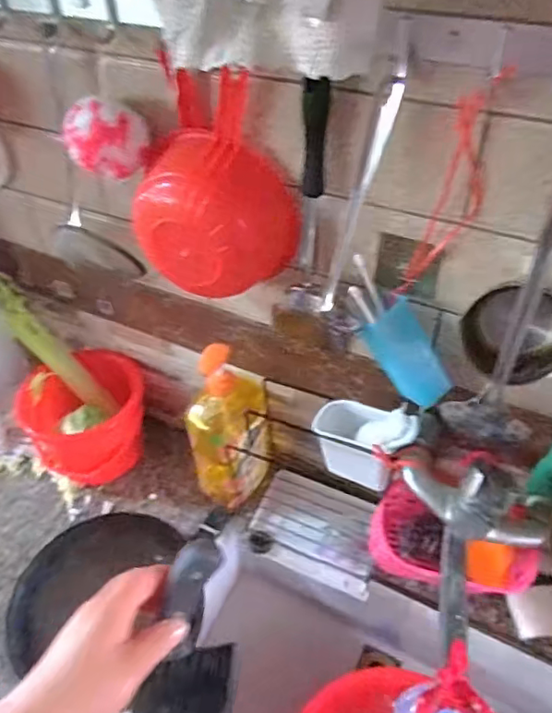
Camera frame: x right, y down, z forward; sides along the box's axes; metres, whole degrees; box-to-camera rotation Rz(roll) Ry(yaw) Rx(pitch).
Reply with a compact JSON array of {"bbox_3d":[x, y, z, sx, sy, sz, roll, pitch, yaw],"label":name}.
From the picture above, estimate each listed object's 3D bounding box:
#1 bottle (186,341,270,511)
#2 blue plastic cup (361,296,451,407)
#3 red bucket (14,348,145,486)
[{"bbox_3d":[-0.067,0.110,0.812,0.107,0.276,0.070,1,45,3],"label":"bottle"},{"bbox_3d":[0.146,-0.007,0.611,0.050,0.124,0.051,-16,32,39],"label":"blue plastic cup"},{"bbox_3d":[-0.309,0.110,0.948,0.177,0.166,0.166,-1,45,1],"label":"red bucket"}]

